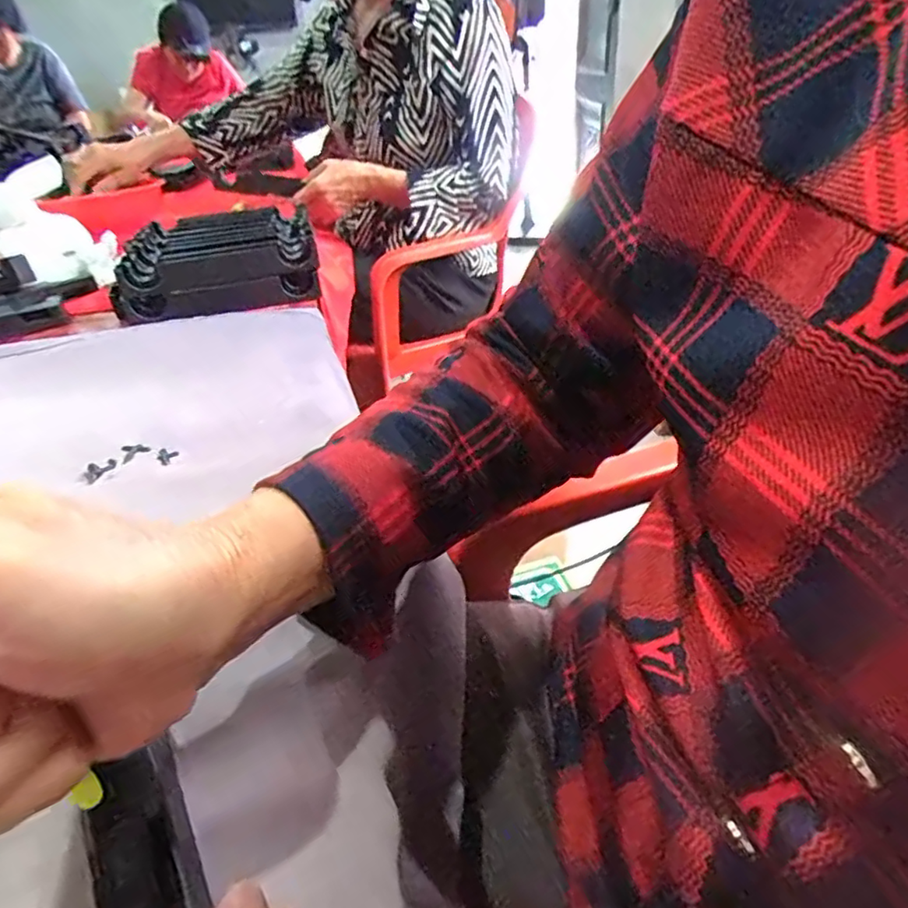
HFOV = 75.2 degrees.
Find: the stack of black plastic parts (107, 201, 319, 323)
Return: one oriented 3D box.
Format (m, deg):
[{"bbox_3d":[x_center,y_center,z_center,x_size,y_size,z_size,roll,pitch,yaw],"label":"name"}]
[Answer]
[{"bbox_3d":[-0.255,-0.223,0.662,0.200,0.054,0.197,-9,35,-8],"label":"stack of black plastic parts"}]

